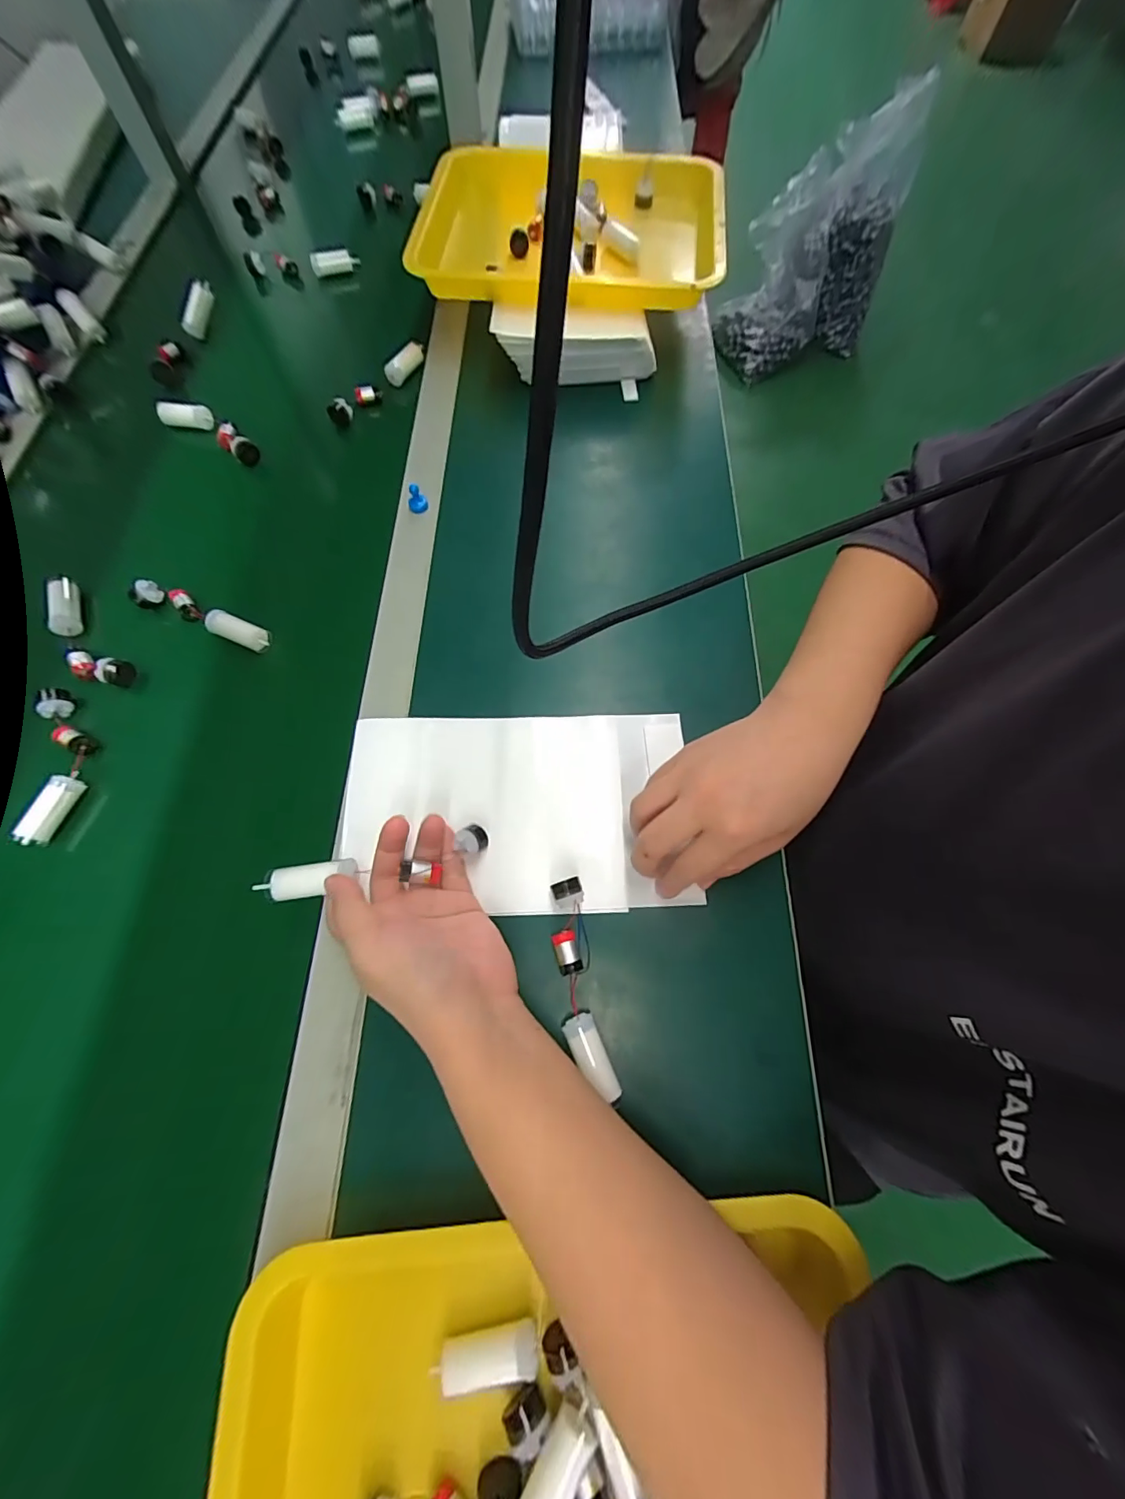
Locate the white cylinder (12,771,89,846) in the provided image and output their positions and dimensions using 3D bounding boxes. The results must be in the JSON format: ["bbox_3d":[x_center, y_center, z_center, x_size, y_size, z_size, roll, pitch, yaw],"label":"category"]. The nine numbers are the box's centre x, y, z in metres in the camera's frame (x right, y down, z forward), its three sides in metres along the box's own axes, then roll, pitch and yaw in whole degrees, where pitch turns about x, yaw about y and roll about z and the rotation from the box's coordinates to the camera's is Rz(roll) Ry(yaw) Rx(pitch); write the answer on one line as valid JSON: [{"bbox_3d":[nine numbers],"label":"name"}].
[{"bbox_3d":[-0.386,0.044,0.367,0.016,0.018,0.056,17,73,6],"label":"white cylinder"}]

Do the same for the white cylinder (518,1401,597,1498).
[{"bbox_3d":[-0.007,0.349,0.228,0.019,0.017,0.058,35,76,11],"label":"white cylinder"}]

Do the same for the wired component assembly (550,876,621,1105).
[{"bbox_3d":[0.010,0.154,0.321,0.026,0.021,0.129,-10,72,-3],"label":"wired component assembly"}]

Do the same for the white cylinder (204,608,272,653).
[{"bbox_3d":[-0.283,-0.104,0.424,0.058,0.016,0.020,21,73,7],"label":"white cylinder"}]

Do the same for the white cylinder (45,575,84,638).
[{"bbox_3d":[-0.442,-0.127,0.432,0.019,0.019,0.050,-17,73,-5],"label":"white cylinder"}]

